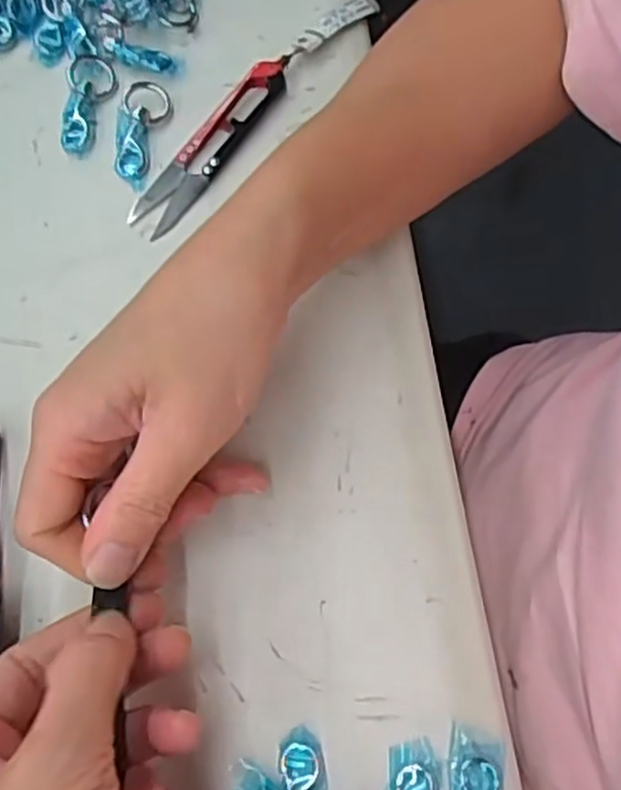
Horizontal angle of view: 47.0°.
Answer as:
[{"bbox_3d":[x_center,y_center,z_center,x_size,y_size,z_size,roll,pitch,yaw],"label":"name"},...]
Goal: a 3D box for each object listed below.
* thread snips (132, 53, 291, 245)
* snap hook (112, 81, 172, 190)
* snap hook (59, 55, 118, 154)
[{"bbox_3d":[-0.046,-0.121,0.335,0.023,0.015,0.106,31,70,10],"label":"thread snips"},{"bbox_3d":[-0.082,-0.126,0.341,0.022,0.010,0.056,8,68,1],"label":"snap hook"},{"bbox_3d":[-0.109,-0.143,0.348,0.023,0.010,0.055,1,68,-2],"label":"snap hook"}]

